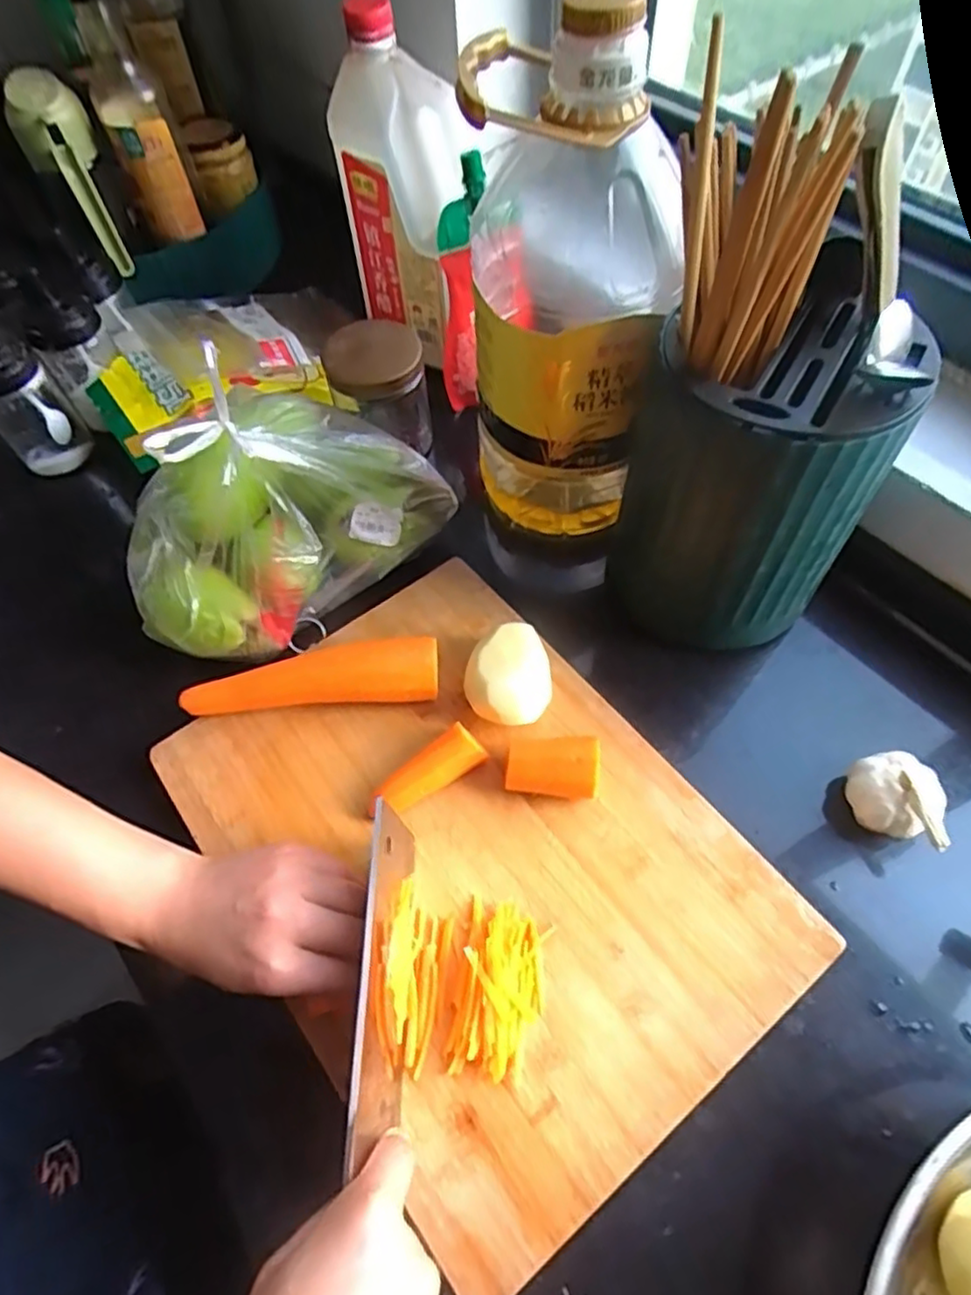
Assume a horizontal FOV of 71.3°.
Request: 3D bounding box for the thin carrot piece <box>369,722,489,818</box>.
[{"bbox_3d":[-0.040,0.081,0.435,0.078,0.026,0.024,-30,63,-14],"label":"thin carrot piece"}]

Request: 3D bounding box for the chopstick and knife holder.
[{"bbox_3d":[0.168,-0.111,0.444,0.145,0.173,0.145,13,62,10],"label":"chopstick and knife holder"}]

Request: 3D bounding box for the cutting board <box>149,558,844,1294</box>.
[{"bbox_3d":[-0.012,0.121,0.426,0.262,0.023,0.362,-34,64,-16],"label":"cutting board"}]

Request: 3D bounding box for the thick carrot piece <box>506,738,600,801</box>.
[{"bbox_3d":[0.043,0.078,0.433,0.056,0.034,0.034,5,60,5],"label":"thick carrot piece"}]

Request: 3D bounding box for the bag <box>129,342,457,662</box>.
[{"bbox_3d":[-0.154,-0.118,0.483,0.242,0.139,0.162,-32,64,-15],"label":"bag"}]

